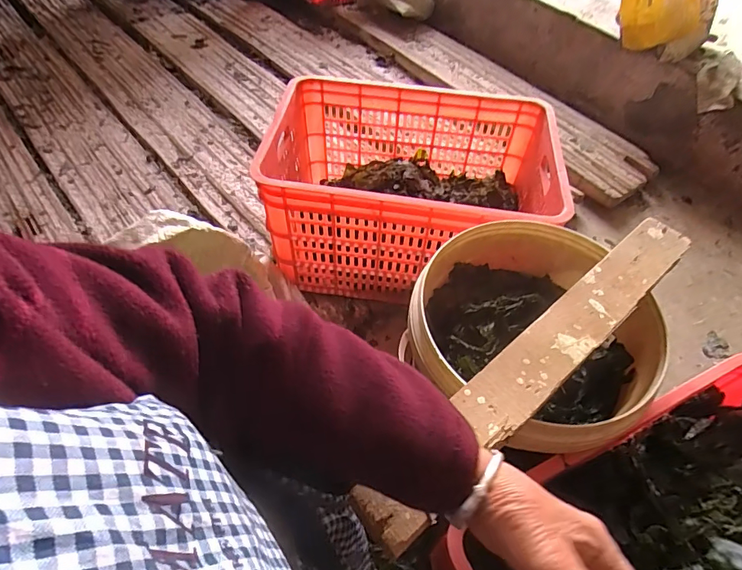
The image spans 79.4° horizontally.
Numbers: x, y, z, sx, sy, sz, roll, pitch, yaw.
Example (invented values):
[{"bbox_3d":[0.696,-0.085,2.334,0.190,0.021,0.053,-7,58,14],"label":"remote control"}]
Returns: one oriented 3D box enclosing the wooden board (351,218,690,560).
[{"bbox_3d":[0.191,0.066,0.473,0.506,0.008,0.063,-35,62,-24],"label":"wooden board"}]

